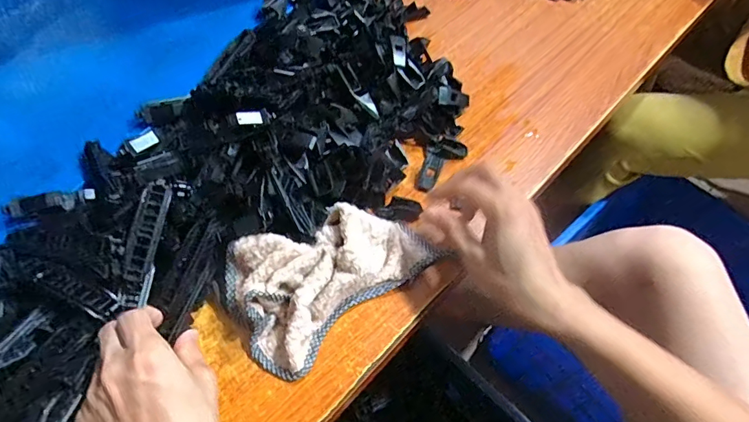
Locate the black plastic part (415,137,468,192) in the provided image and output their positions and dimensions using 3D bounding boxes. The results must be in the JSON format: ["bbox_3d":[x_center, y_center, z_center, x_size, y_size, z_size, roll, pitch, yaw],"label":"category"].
[{"bbox_3d":[0.060,-0.049,0.449,0.033,0.008,0.070,38,62,21],"label":"black plastic part"}]

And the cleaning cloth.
[{"bbox_3d":[-0.031,0.045,0.362,0.160,0.039,0.096,-27,62,-20],"label":"cleaning cloth"}]

